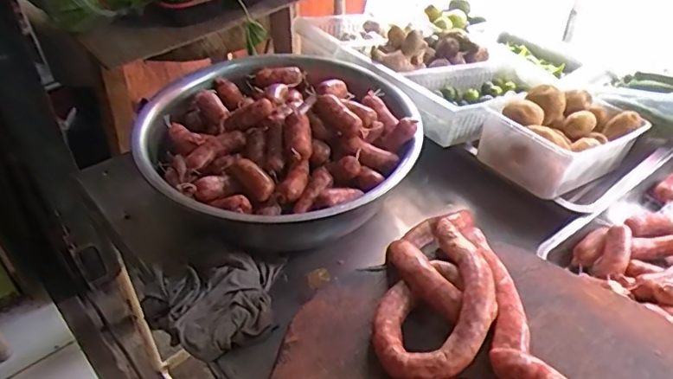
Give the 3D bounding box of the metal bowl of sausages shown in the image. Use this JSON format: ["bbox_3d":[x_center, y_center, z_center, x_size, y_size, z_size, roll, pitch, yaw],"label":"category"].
[{"bbox_3d":[-0.080,-0.073,0.752,0.353,0.124,0.358,-1,41,1],"label":"metal bowl of sausages"}]

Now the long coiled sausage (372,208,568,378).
[{"bbox_3d":[0.118,0.134,0.483,0.198,0.054,0.328,-9,42,-8],"label":"long coiled sausage"}]

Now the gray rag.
[{"bbox_3d":[-0.150,0.134,0.646,0.160,0.045,0.134,-4,42,-3],"label":"gray rag"}]

